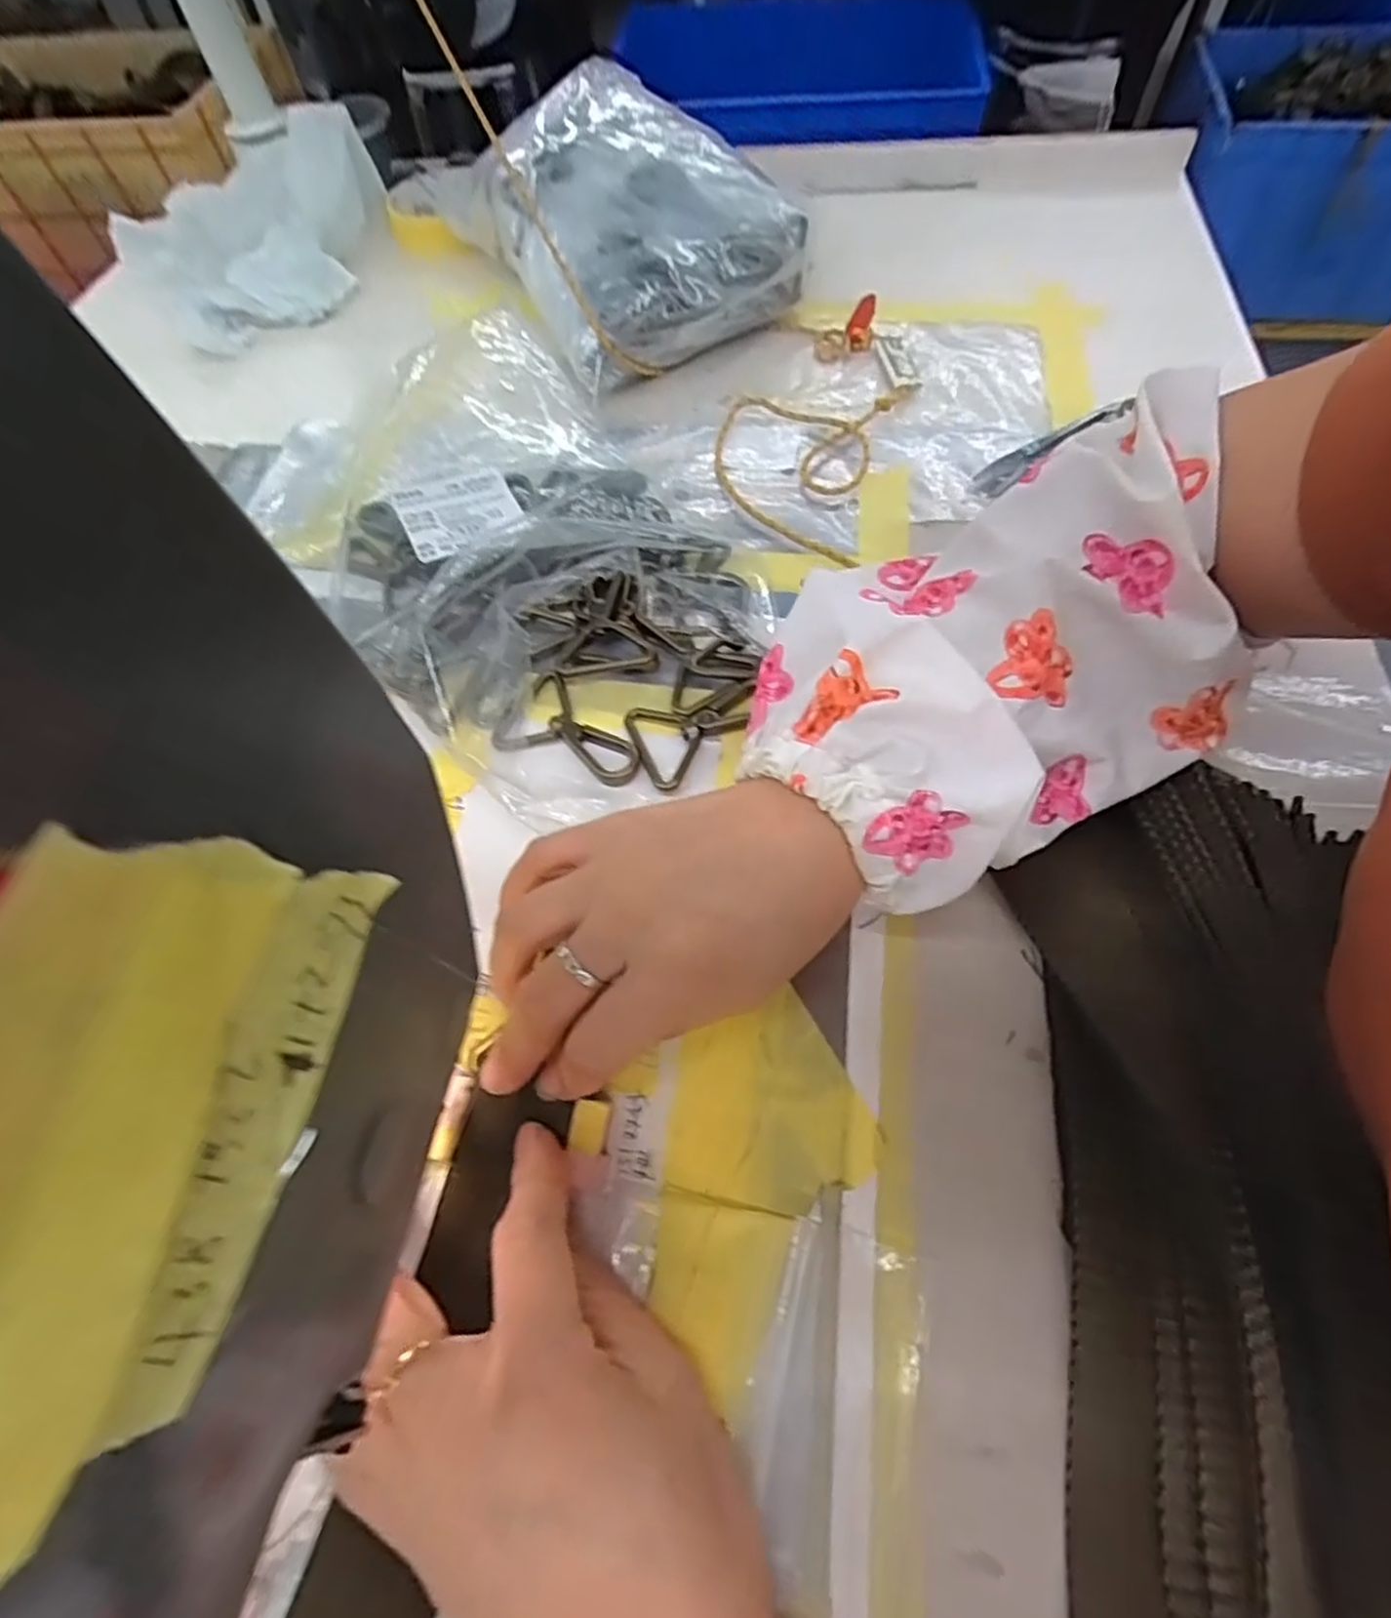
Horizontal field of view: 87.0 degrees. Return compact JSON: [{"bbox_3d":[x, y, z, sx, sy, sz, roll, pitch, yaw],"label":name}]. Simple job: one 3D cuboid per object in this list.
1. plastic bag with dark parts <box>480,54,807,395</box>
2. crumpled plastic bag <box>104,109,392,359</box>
[{"bbox_3d":[-0.042,-0.350,0.439,0.154,0.085,0.174,-32,64,-13],"label":"plastic bag with dark parts"},{"bbox_3d":[-0.299,-0.403,0.510,0.184,0.065,0.129,-32,64,-13],"label":"crumpled plastic bag"}]

